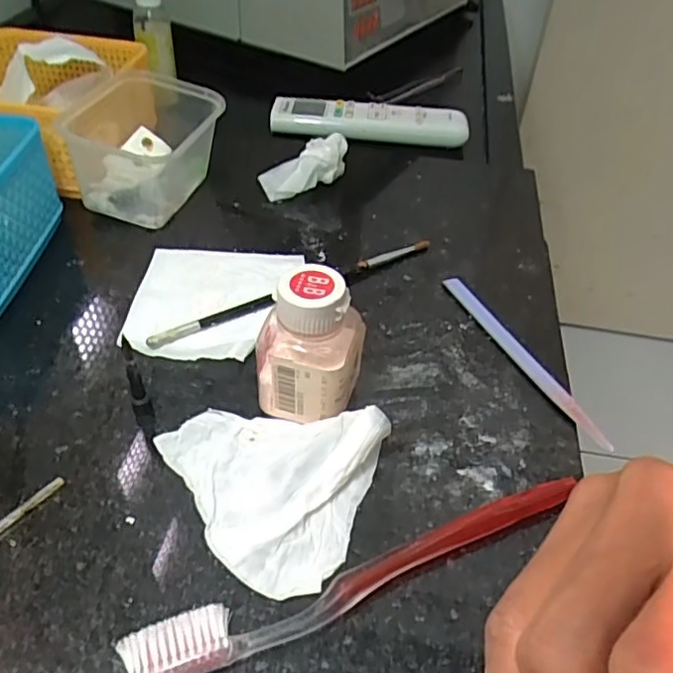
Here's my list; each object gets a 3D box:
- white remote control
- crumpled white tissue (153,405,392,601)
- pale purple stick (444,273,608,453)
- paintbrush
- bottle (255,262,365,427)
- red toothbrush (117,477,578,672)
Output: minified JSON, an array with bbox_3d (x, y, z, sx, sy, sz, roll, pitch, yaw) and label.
[{"bbox_3d":[0.031,-0.199,0.561,0.177,0.028,0.037,5,44,2],"label":"white remote control"},{"bbox_3d":[-0.034,0.057,0.257,0.090,0.022,0.078,16,45,13],"label":"crumpled white tissue"},{"bbox_3d":[0.098,0.008,0.328,0.009,0.007,0.132,-18,48,-21],"label":"pale purple stick"},{"bbox_3d":[-0.019,-0.028,0.356,0.186,0.009,0.009,-23,50,-25],"label":"paintbrush"},{"bbox_3d":[-0.013,0.007,0.274,0.046,0.070,0.033,7,44,4],"label":"bottle"},{"bbox_3d":[0.015,0.091,0.232,0.182,0.012,0.019,-14,46,-18],"label":"red toothbrush"}]

